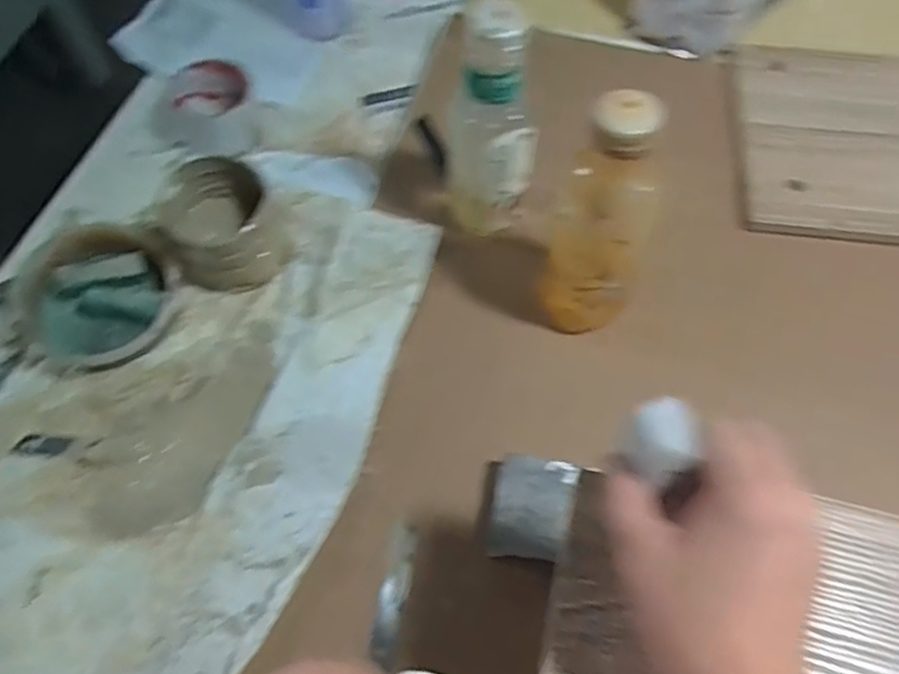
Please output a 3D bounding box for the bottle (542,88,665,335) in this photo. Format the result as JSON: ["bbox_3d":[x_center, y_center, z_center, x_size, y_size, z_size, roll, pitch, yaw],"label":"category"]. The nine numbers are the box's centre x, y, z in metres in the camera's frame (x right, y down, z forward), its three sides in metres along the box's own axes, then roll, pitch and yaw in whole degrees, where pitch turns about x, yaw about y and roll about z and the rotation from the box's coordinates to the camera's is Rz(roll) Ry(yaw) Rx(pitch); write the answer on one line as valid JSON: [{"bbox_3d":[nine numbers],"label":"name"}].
[{"bbox_3d":[0.107,-0.075,0.485,0.064,0.197,0.057,19,64,11],"label":"bottle"}]

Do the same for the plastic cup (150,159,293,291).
[{"bbox_3d":[-0.192,-0.094,0.584,0.091,0.074,0.083,-27,65,-12],"label":"plastic cup"}]

